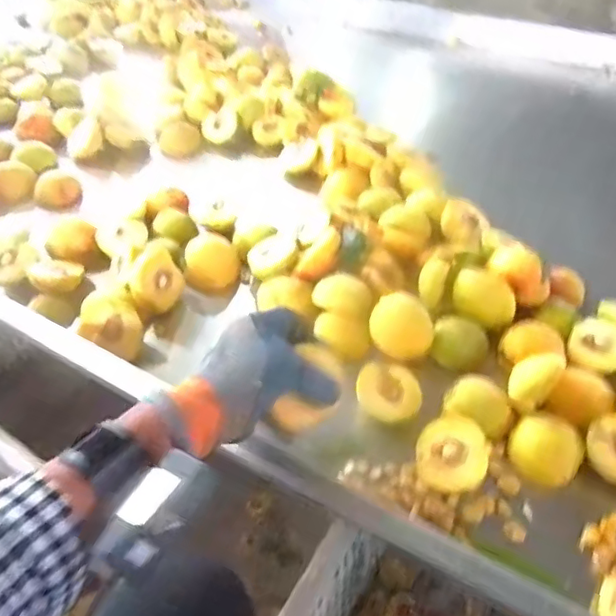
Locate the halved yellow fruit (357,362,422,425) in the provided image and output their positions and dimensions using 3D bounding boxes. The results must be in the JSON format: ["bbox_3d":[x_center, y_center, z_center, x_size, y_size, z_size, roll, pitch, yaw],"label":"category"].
[{"bbox_3d":[0.073,0.081,0.539,0.057,0.022,0.054,1,65,-3],"label":"halved yellow fruit"}]

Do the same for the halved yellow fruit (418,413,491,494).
[{"bbox_3d":[0.119,0.124,0.483,0.060,0.025,0.061,-9,51,12],"label":"halved yellow fruit"}]

